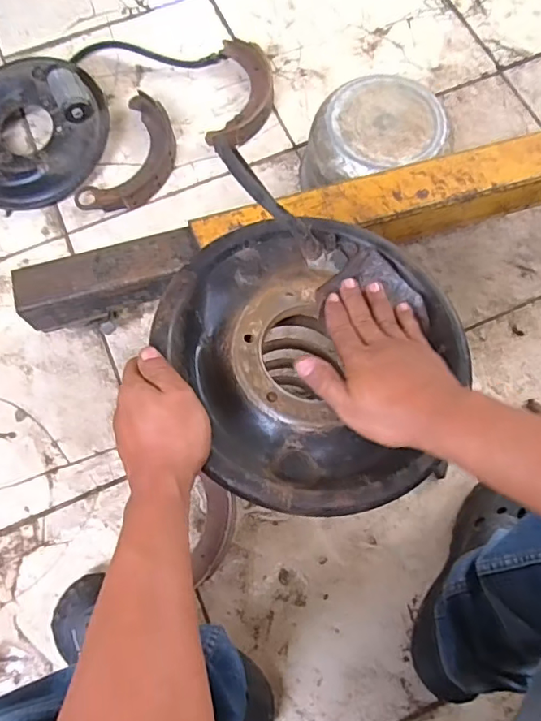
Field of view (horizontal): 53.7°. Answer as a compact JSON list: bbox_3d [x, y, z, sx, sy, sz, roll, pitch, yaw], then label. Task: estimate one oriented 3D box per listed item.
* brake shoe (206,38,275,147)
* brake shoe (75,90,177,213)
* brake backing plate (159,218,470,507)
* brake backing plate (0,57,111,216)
[{"bbox_3d":[-0.047,-0.463,0.932,0.104,0.033,0.226,7,74,3],"label":"brake shoe"},{"bbox_3d":[-0.224,-0.336,0.894,0.121,0.033,0.228,22,75,7],"label":"brake shoe"},{"bbox_3d":[0.044,-0.014,0.456,0.241,0.046,0.258,0,74,1],"label":"brake backing plate"},{"bbox_3d":[-0.407,-0.384,0.882,0.257,0.090,0.251,0,74,1],"label":"brake backing plate"}]

